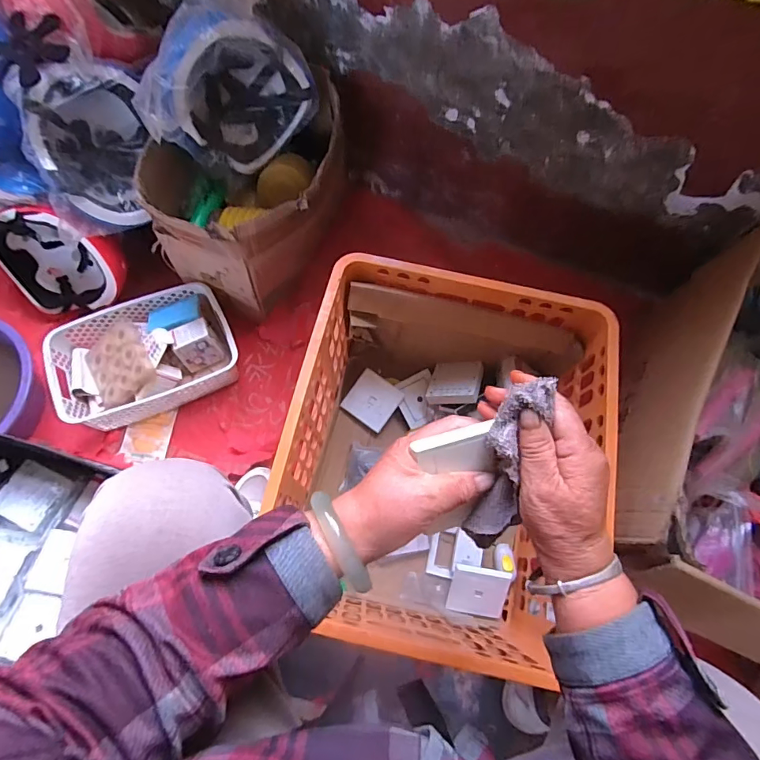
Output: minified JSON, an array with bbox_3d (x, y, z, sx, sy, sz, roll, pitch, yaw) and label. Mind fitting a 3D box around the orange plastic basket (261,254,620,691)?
[{"bbox_3d":[0.082,0.116,0.670,0.392,0.274,0.465,12,69,2],"label":"orange plastic basket"}]

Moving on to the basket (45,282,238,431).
[{"bbox_3d":[-0.416,-0.040,0.820,0.301,0.096,0.214,-22,72,-10],"label":"basket"}]

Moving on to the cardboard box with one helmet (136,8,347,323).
[{"bbox_3d":[-0.212,-0.356,0.750,0.269,0.347,0.382,40,73,11],"label":"cardboard box with one helmet"}]

